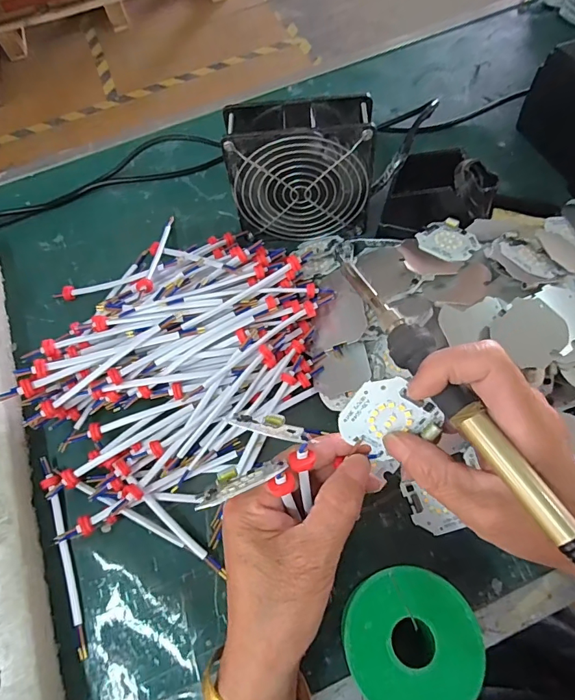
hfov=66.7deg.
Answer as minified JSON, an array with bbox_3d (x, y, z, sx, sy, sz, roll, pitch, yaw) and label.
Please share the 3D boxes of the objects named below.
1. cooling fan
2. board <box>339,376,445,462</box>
[{"bbox_3d":[0.013,-0.151,0.383,0.120,0.116,0.046,-1,64,1],"label":"cooling fan"},{"bbox_3d":[0.052,0.038,0.227,0.042,0.007,0.044,36,110,-11],"label":"board"}]

